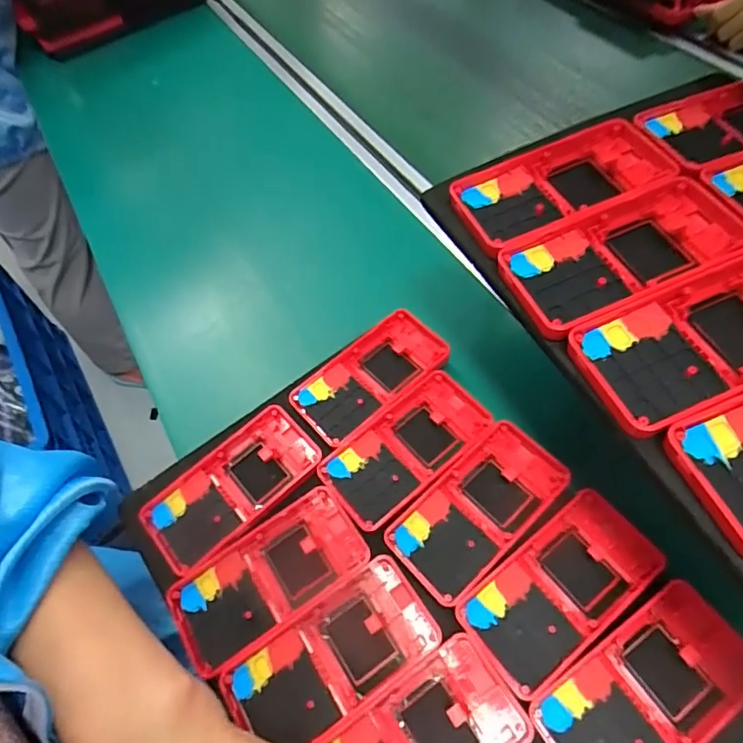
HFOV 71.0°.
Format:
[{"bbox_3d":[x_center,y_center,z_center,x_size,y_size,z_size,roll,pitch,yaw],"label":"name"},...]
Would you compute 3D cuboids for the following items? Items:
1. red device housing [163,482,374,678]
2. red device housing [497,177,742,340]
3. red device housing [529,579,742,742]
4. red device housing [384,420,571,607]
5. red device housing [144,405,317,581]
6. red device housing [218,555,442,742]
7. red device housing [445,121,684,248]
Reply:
[{"bbox_3d":[-0.065,0.133,0.336,0.122,0.023,0.061,-31,61,-15],"label":"red device housing"},{"bbox_3d":[0.140,-0.067,0.283,0.133,0.013,0.063,-21,59,-9],"label":"red device housing"},{"bbox_3d":[0.152,0.176,0.288,0.125,0.014,0.061,-30,61,-14],"label":"red device housing"},{"bbox_3d":[0.072,0.090,0.349,0.124,0.012,0.060,-39,63,-19],"label":"red device housing"},{"bbox_3d":[-0.098,0.082,0.373,0.123,0.018,0.061,-39,63,-19],"label":"red device housing"},{"bbox_3d":[-0.022,0.170,0.308,0.120,0.023,0.062,-32,61,-15],"label":"red device housing"},{"bbox_3d":[0.119,-0.116,0.320,0.131,0.020,0.065,-21,59,-9],"label":"red device housing"}]

